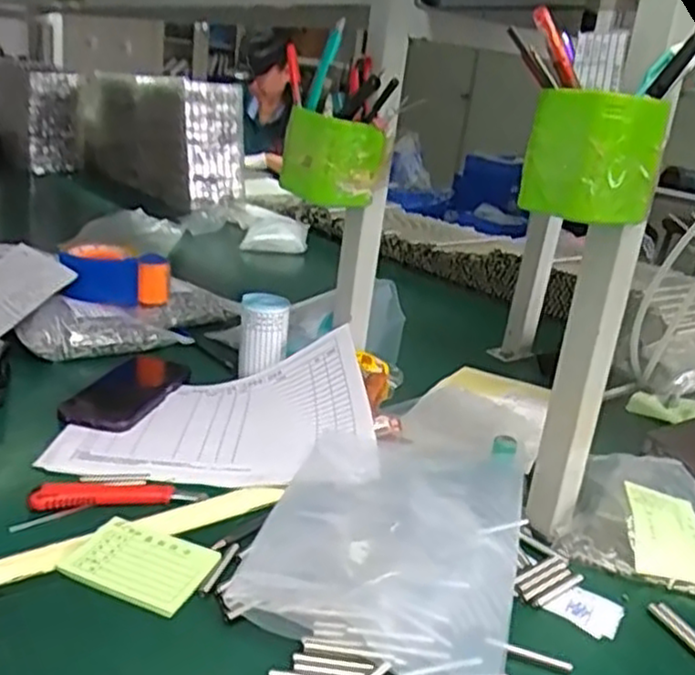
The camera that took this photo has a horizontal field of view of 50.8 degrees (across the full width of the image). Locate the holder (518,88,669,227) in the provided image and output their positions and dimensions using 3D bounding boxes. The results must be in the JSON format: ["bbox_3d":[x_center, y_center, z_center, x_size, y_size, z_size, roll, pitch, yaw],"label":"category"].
[{"bbox_3d":[0.167,-0.124,0.502,0.087,0.078,0.084,14,21,19],"label":"holder"}]

